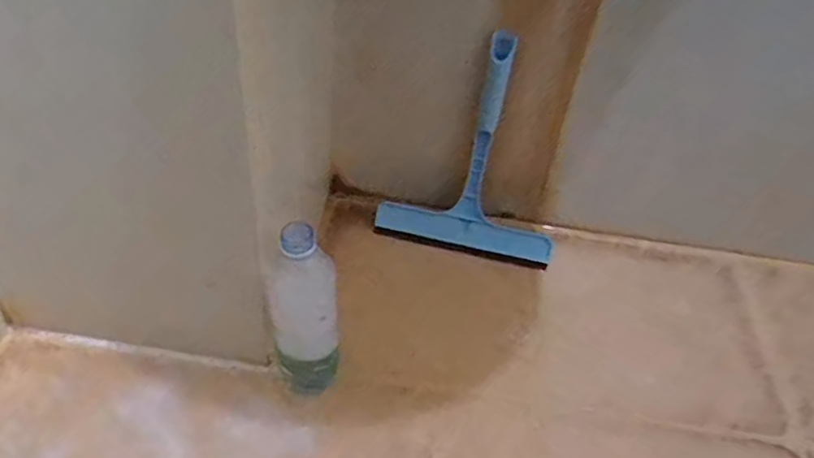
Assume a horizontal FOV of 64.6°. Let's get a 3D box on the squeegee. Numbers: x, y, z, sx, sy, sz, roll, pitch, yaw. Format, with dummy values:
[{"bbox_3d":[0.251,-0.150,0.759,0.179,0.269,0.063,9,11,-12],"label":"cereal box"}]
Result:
[{"bbox_3d":[0.094,-0.104,0.815,0.241,0.281,0.073,14,44,7],"label":"squeegee"}]

